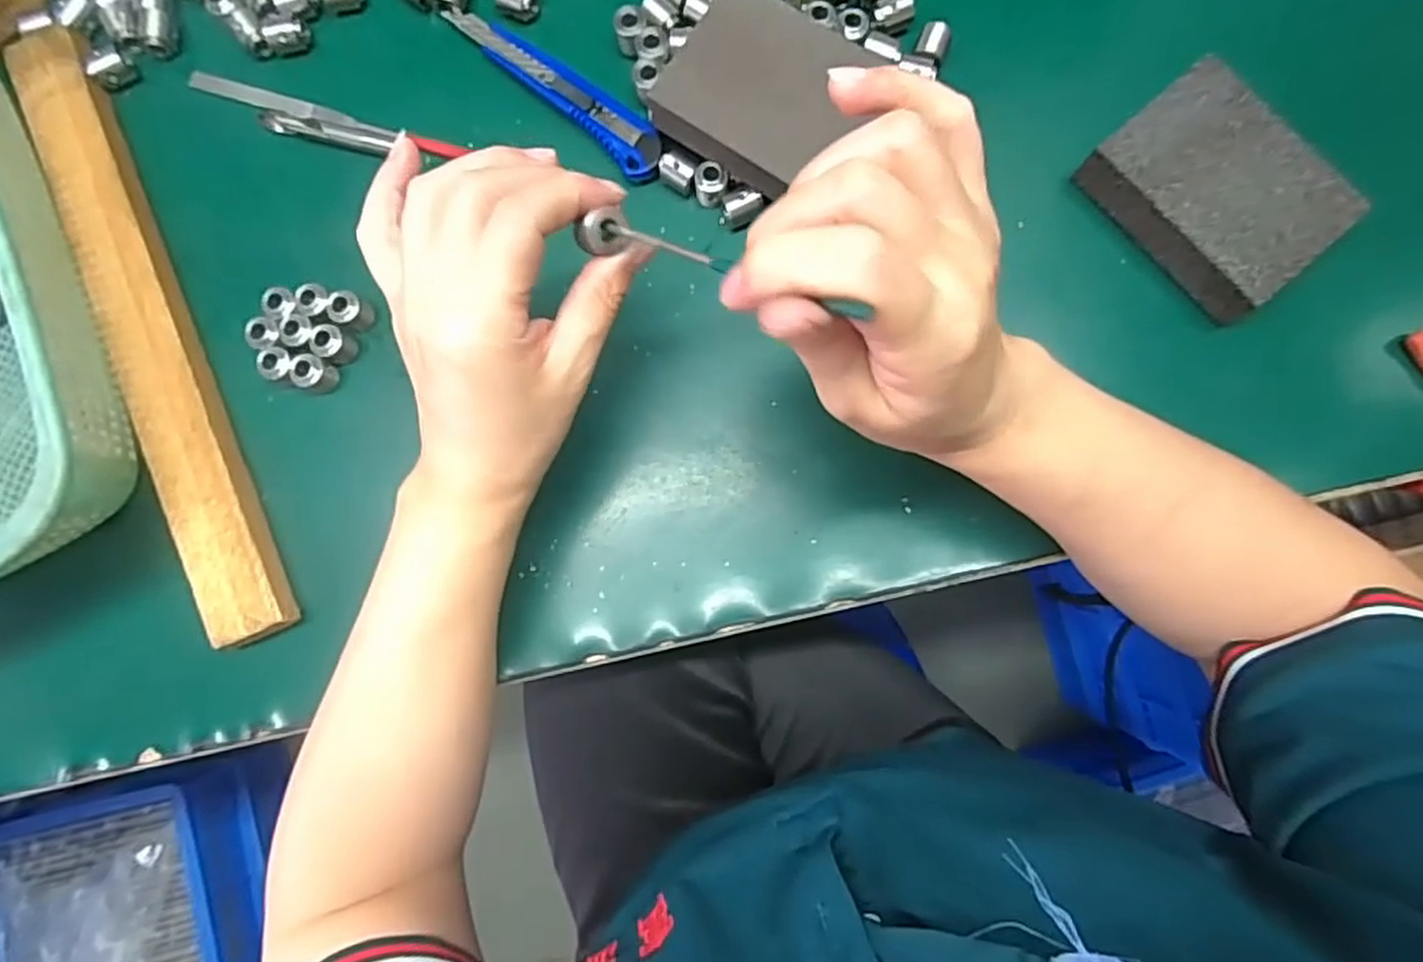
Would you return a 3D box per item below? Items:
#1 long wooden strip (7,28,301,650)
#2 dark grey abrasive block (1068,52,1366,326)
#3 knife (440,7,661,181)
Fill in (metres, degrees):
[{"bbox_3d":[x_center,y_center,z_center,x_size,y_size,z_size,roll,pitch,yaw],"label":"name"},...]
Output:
[{"bbox_3d":[-0.271,-0.076,0.345,0.038,0.014,0.319,-23,85,-1],"label":"long wooden strip"},{"bbox_3d":[0.231,-0.133,0.333,0.069,0.032,0.098,-41,86,-2],"label":"dark grey abrasive block"},{"bbox_3d":[-0.075,-0.199,0.358,0.133,0.011,0.026,43,87,4],"label":"knife"}]

